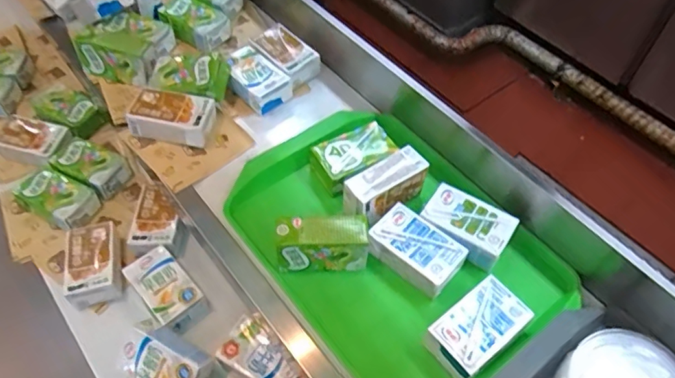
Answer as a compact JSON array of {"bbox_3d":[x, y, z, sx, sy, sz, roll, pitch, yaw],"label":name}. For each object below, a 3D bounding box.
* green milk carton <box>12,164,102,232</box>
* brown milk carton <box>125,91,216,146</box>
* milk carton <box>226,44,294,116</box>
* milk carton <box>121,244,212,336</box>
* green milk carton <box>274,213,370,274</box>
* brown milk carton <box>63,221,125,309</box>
[{"bbox_3d":[-0.426,0.017,0.798,0.126,0.043,0.074,26,57,16],"label":"green milk carton"},{"bbox_3d":[-0.239,-0.103,0.752,0.114,0.039,0.071,5,53,1],"label":"brown milk carton"},{"bbox_3d":[-0.131,-0.173,0.813,0.073,0.042,0.111,-34,61,-24],"label":"milk carton"},{"bbox_3d":[-0.237,0.141,0.723,0.112,0.046,0.066,39,61,24],"label":"milk carton"},{"bbox_3d":[-0.018,0.065,0.622,0.107,0.069,0.048,-2,53,-4],"label":"green milk carton"},{"bbox_3d":[-0.347,0.101,0.743,0.077,0.037,0.125,-13,55,-11],"label":"brown milk carton"}]

